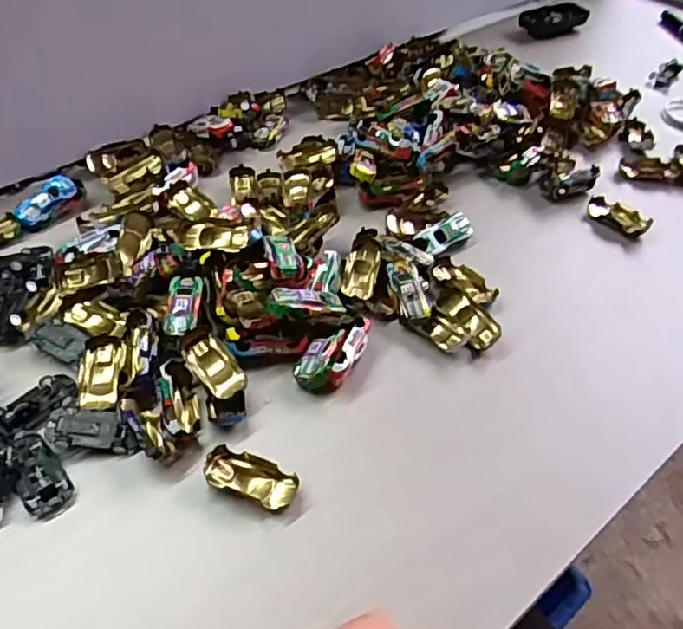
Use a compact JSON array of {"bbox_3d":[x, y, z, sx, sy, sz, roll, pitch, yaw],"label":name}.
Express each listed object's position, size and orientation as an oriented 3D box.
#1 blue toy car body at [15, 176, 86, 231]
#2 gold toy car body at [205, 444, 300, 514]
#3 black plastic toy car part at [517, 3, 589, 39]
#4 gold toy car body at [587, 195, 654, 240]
[{"bbox_3d":[-0.286,-0.112,0.596,0.028,0.024,0.069,33,54,25],"label":"blue toy car body"},{"bbox_3d":[-0.062,0.112,0.415,0.063,0.012,0.030,16,49,12],"label":"gold toy car body"},{"bbox_3d":[0.317,-0.440,0.907,0.081,0.042,0.062,-15,54,-18],"label":"black plastic toy car part"},{"bbox_3d":[0.278,-0.099,0.618,0.028,0.019,0.070,-22,44,-23],"label":"gold toy car body"}]

